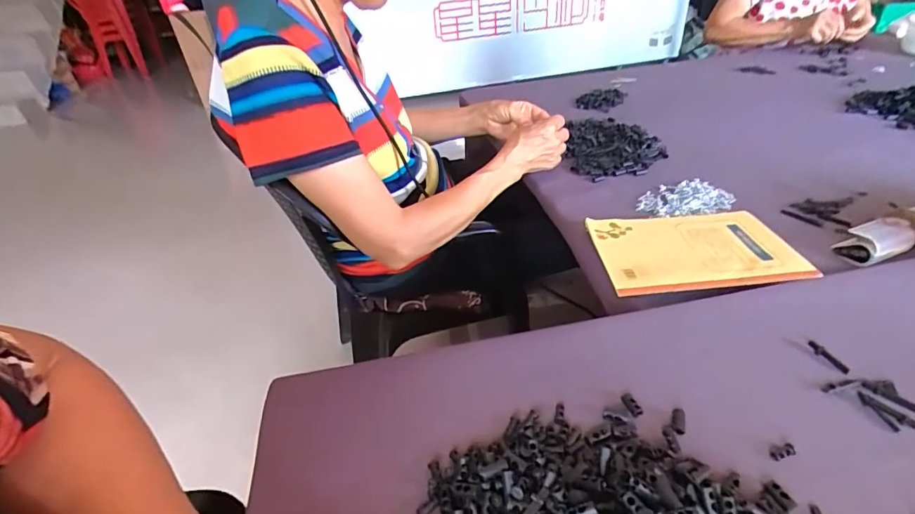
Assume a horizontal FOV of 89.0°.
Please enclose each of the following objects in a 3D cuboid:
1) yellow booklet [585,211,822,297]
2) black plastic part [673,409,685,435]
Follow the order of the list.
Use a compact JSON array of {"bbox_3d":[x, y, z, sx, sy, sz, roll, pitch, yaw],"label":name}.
[{"bbox_3d":[0.273,-0.013,0.544,0.212,0.013,0.146,-3,35,3],"label":"yellow booklet"},{"bbox_3d":[0.168,0.125,0.353,0.008,0.007,0.020,8,36,20],"label":"black plastic part"}]

